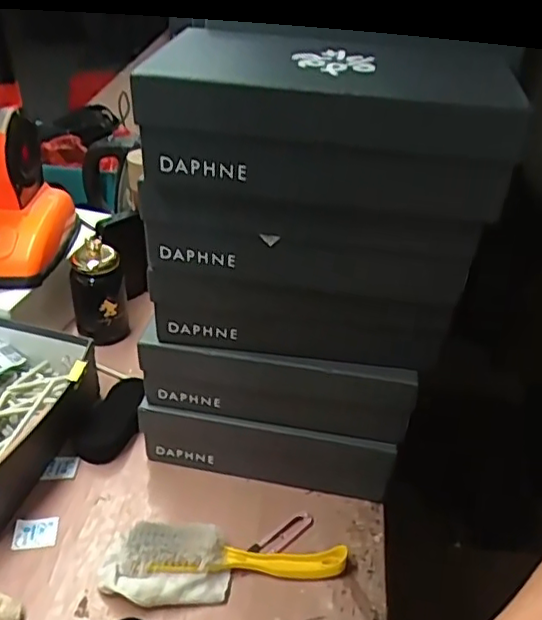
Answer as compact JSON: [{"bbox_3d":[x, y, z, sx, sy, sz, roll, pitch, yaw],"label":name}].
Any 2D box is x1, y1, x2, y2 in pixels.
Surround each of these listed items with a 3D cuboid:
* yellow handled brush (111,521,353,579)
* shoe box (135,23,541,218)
[{"bbox_3d":[-0.040,0.255,0.647,0.235,0.038,0.050,2,36,-2],"label":"yellow handled brush"},{"bbox_3d":[0.040,-0.162,0.514,0.308,0.097,0.176,8,36,6],"label":"shoe box"}]

